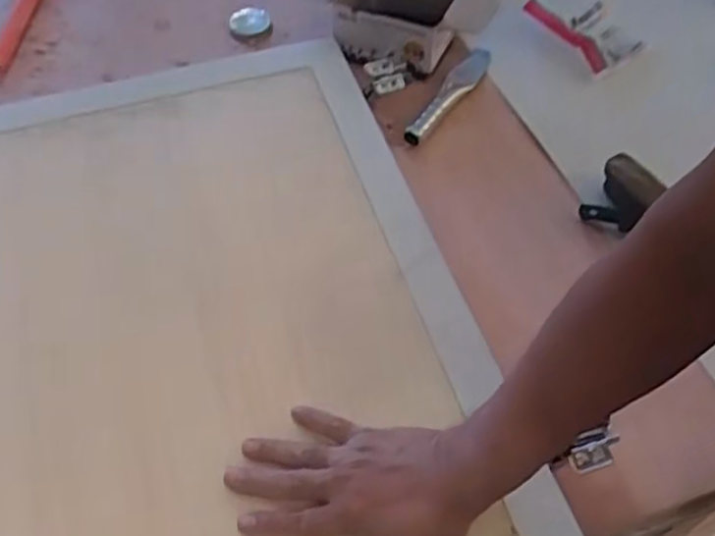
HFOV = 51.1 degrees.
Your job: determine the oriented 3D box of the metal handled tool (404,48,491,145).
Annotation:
[{"bbox_3d":[0.112,-0.206,0.884,0.033,0.018,0.200,26,58,15],"label":"metal handled tool"}]

